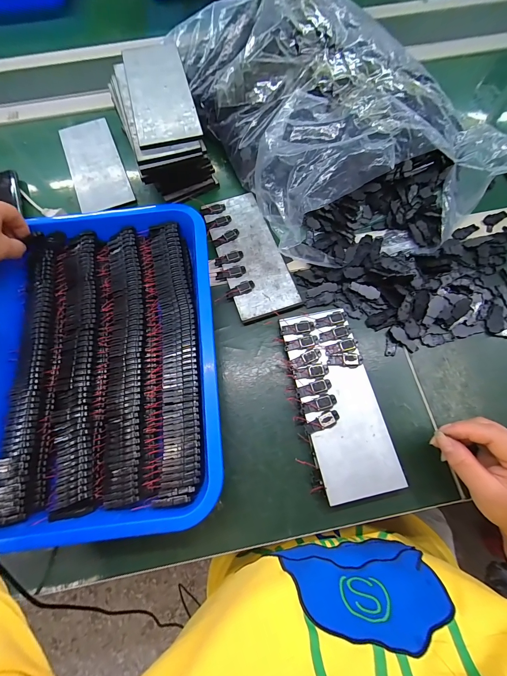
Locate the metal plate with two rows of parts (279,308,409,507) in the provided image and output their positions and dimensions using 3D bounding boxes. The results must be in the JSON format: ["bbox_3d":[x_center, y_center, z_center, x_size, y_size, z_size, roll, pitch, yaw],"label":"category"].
[{"bbox_3d":[0.091,0.065,0.324,0.079,0.020,0.196,-12,70,-4],"label":"metal plate with two rows of parts"}]

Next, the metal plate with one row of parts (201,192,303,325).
[{"bbox_3d":[-0.006,-0.116,0.393,0.079,0.008,0.195,-18,70,-6],"label":"metal plate with one row of parts"}]

